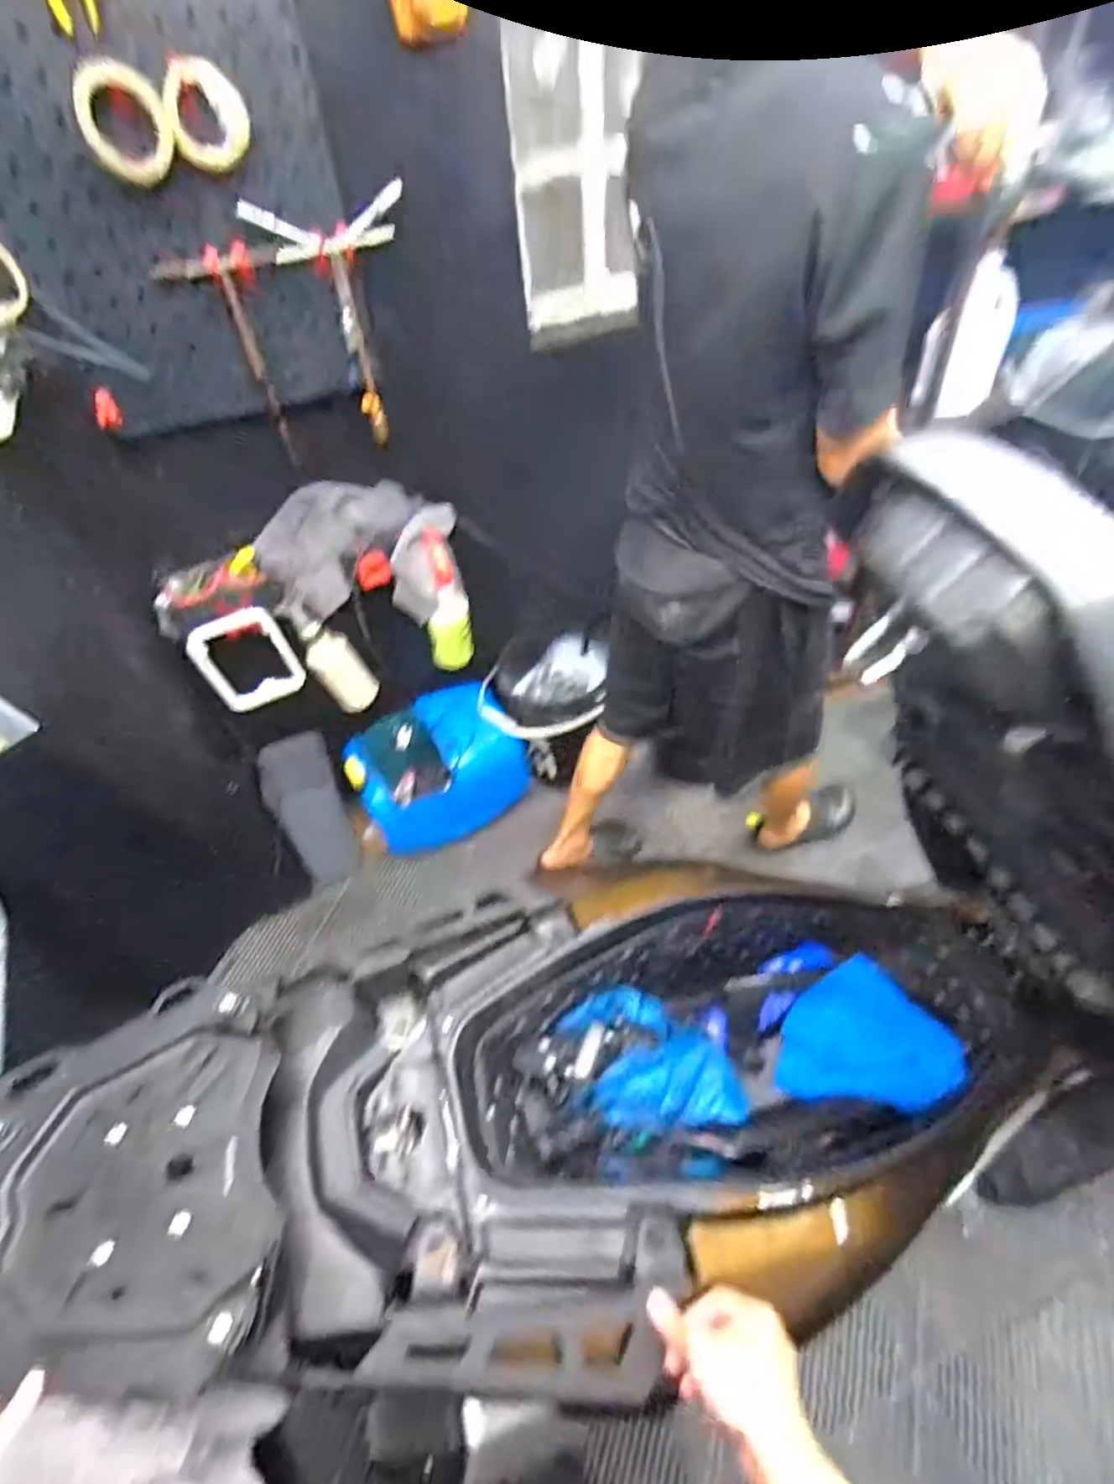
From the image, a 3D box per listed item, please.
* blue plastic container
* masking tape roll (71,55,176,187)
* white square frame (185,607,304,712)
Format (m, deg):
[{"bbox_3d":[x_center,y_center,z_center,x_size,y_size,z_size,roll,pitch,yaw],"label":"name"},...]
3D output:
[{"bbox_3d":[-0.297,0.076,1.743,0.418,0.293,0.225,-30,53,-18],"label":"blue plastic container"},{"bbox_3d":[-0.548,-0.787,0.849,0.109,0.115,0.024,-31,54,-19],"label":"masking tape roll"},{"bbox_3d":[-0.633,-0.162,1.376,0.172,0.227,0.031,-29,53,-18],"label":"white square frame"}]

